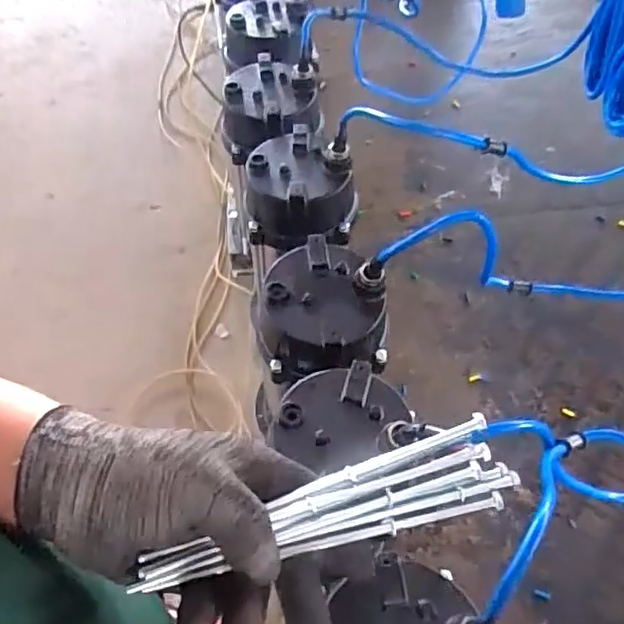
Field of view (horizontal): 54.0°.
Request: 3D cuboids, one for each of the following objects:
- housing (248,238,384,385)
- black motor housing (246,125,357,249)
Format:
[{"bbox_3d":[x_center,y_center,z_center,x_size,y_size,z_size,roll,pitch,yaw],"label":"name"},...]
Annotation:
[{"bbox_3d":[0.009,0.002,0.555,0.117,0.071,0.133,0,55,1],"label":"housing"},{"bbox_3d":[-0.013,-0.137,0.656,0.112,0.069,0.127,-3,55,-1],"label":"black motor housing"}]

